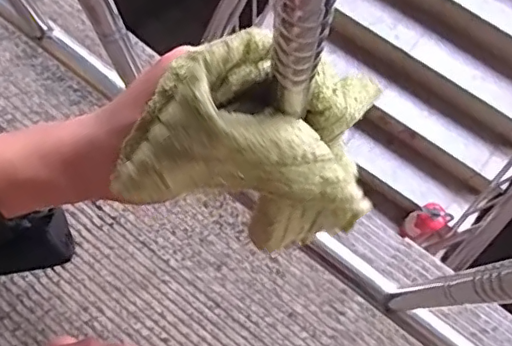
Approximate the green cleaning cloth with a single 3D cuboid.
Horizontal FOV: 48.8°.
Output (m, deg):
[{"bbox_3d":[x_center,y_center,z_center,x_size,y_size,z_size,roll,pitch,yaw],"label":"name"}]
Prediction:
[{"bbox_3d":[0.000,-0.012,0.273,0.112,0.110,0.073,1,72,-1],"label":"green cleaning cloth"}]

